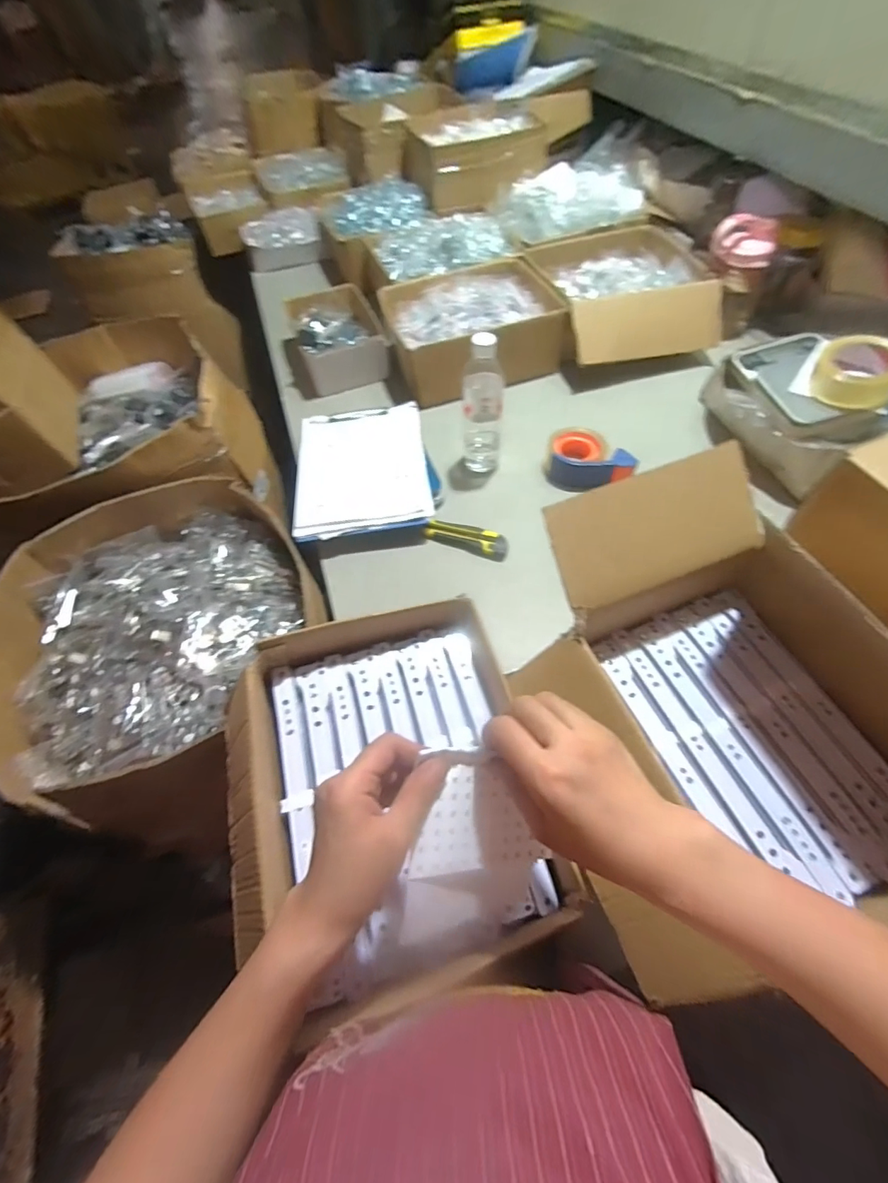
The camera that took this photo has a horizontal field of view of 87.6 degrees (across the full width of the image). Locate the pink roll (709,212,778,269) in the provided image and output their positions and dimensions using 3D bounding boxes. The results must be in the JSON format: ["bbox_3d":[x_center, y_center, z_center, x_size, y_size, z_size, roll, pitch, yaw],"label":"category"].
[{"bbox_3d":[0.580,-0.681,0.893,0.113,0.073,0.068,19,61,16],"label":"pink roll"}]

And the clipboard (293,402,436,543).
[{"bbox_3d":[-0.143,-0.221,0.811,0.222,0.019,0.302,-8,57,-1],"label":"clipboard"}]

